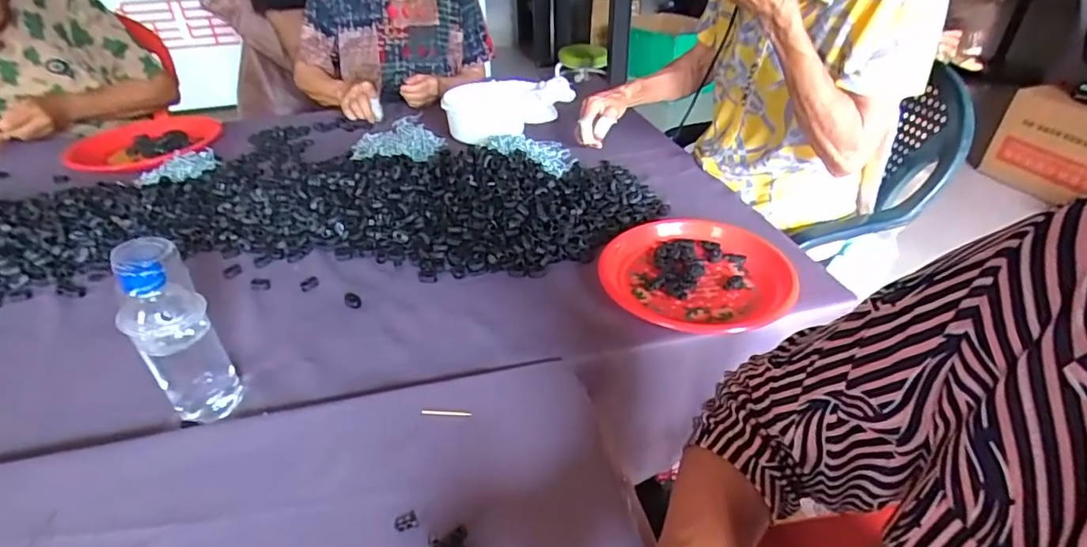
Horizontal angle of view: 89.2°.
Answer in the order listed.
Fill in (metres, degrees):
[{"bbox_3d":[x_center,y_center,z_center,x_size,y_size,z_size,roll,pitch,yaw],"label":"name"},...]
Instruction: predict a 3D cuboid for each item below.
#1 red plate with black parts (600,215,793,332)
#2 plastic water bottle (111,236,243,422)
[{"bbox_3d":[0.187,0.001,0.684,0.228,0.039,0.208,0,35,0],"label":"red plate with black parts"},{"bbox_3d":[-0.330,0.058,0.497,0.063,0.194,0.059,-27,43,-32],"label":"plastic water bottle"}]

